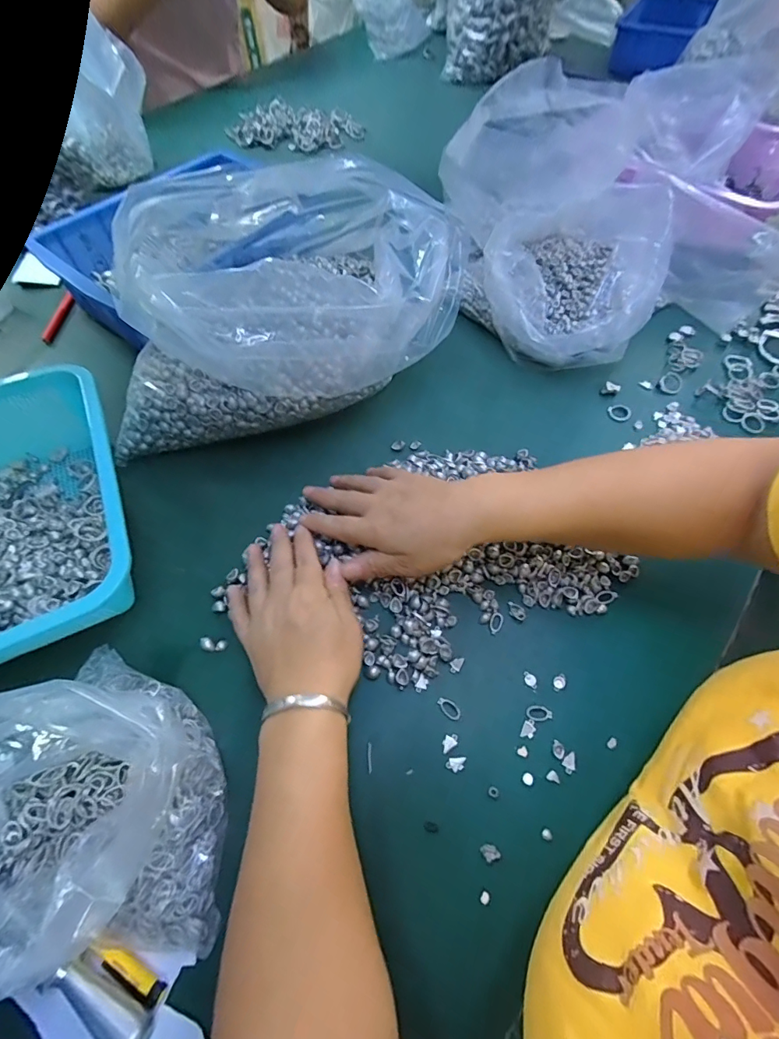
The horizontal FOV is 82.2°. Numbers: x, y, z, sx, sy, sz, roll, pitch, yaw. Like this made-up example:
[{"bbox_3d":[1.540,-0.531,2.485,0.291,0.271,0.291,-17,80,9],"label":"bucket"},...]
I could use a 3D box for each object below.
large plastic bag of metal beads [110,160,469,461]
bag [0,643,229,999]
[{"bbox_3d":[-0.107,-0.222,0.439,0.339,0.163,0.223,-8,61,-3],"label":"large plastic bag of metal beads"},{"bbox_3d":[-0.197,0.159,0.264,0.165,0.094,0.177,-8,61,-3],"label":"bag"}]

